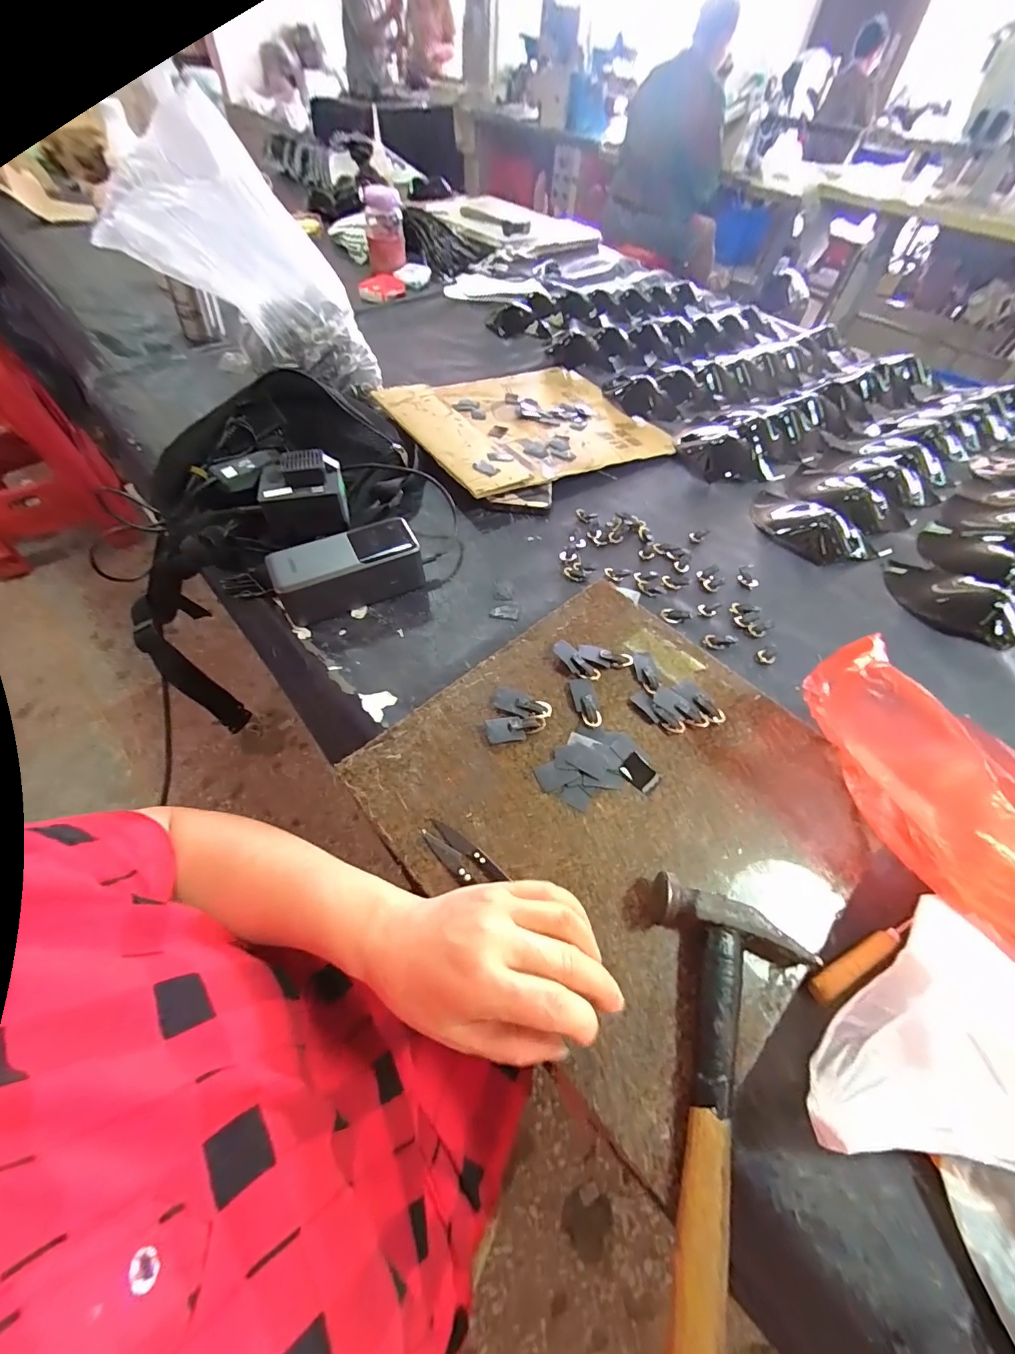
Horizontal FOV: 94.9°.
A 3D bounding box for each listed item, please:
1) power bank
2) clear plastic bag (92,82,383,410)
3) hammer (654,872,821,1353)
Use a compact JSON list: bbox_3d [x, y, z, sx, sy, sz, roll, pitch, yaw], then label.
[{"bbox_3d":[-0.147,-0.098,0.432,0.129,0.051,0.057,-20,58,-17],"label":"power bank"},{"bbox_3d":[-0.266,-0.442,0.531,0.147,0.278,0.090,-38,56,19],"label":"clear plastic bag"},{"bbox_3d":[0.108,0.227,0.216,0.083,0.025,0.232,11,54,5],"label":"hammer"}]

